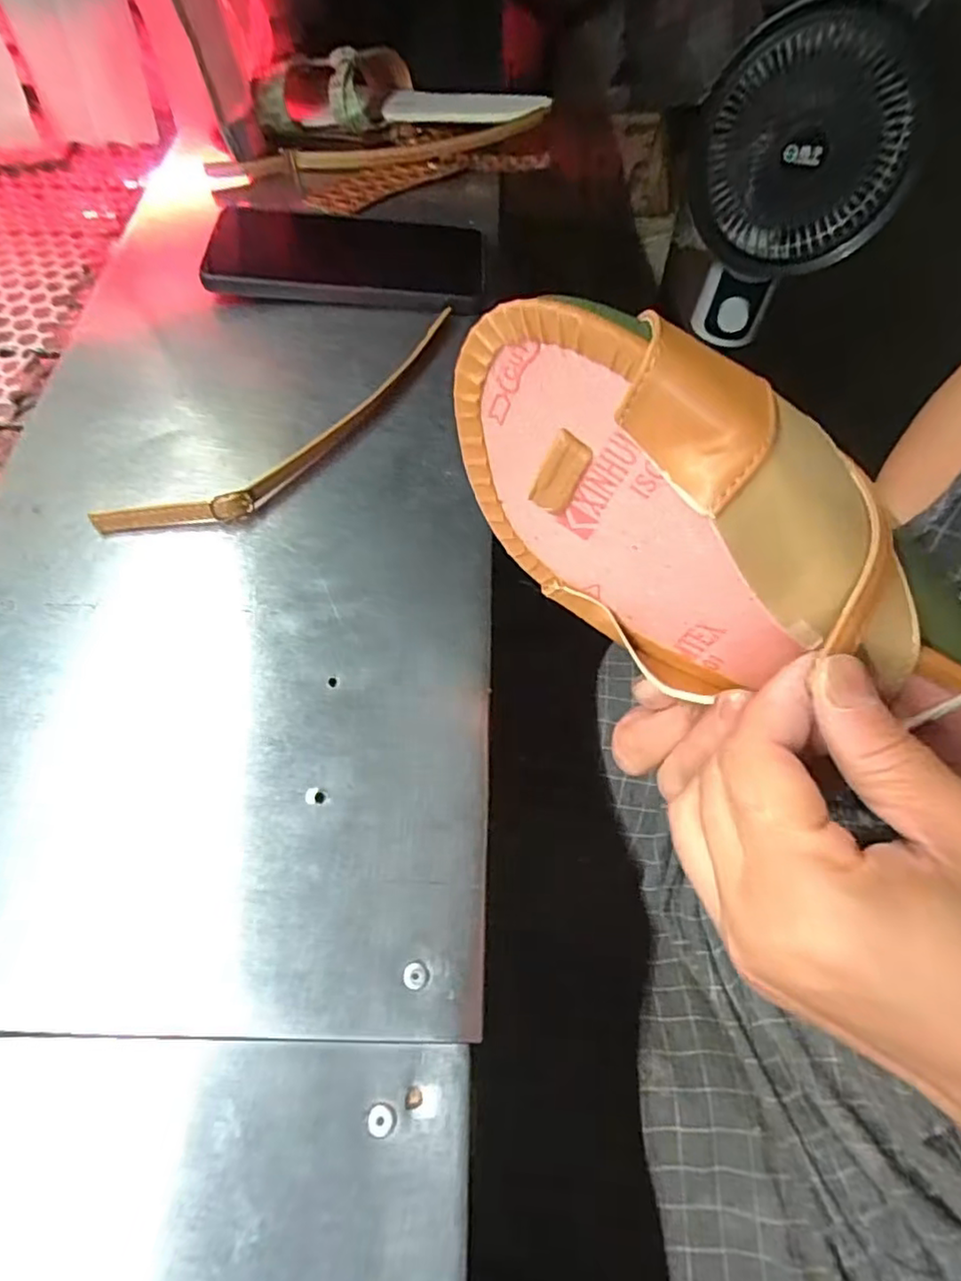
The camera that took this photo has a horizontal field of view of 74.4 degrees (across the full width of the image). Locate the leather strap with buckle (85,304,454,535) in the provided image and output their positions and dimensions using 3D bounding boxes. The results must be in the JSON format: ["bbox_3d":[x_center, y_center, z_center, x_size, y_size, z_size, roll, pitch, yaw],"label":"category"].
[{"bbox_3d":[-0.083,-0.107,0.313,0.215,0.012,0.043,-40,68,-19],"label":"leather strap with buckle"}]

